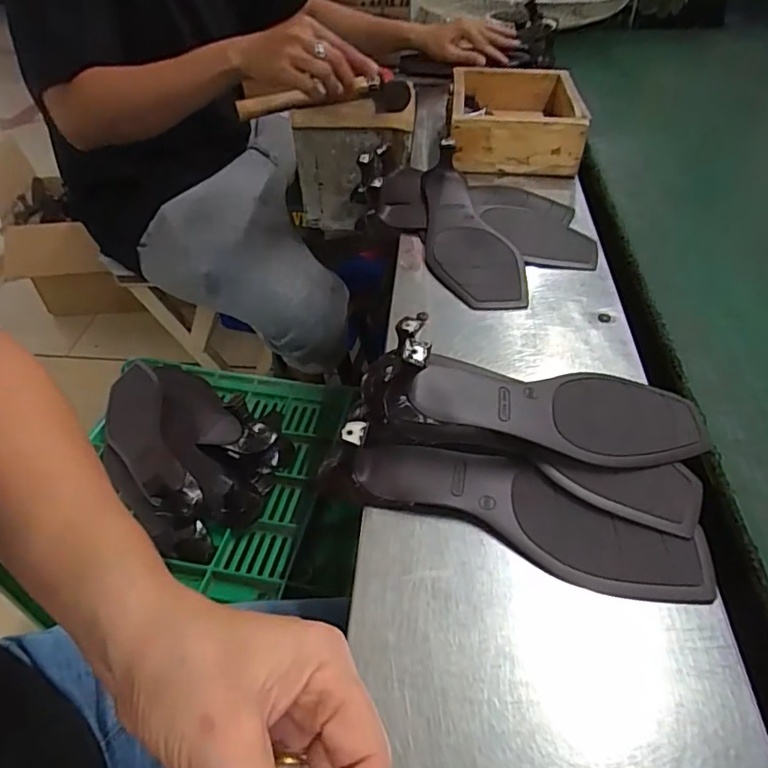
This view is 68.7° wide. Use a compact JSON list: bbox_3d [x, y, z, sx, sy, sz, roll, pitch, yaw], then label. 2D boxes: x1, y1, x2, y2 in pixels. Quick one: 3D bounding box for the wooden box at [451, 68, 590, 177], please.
[{"bbox_3d":[0.157,-0.327,0.689,0.151,0.058,0.184,3,45,4],"label":"wooden box"}]

